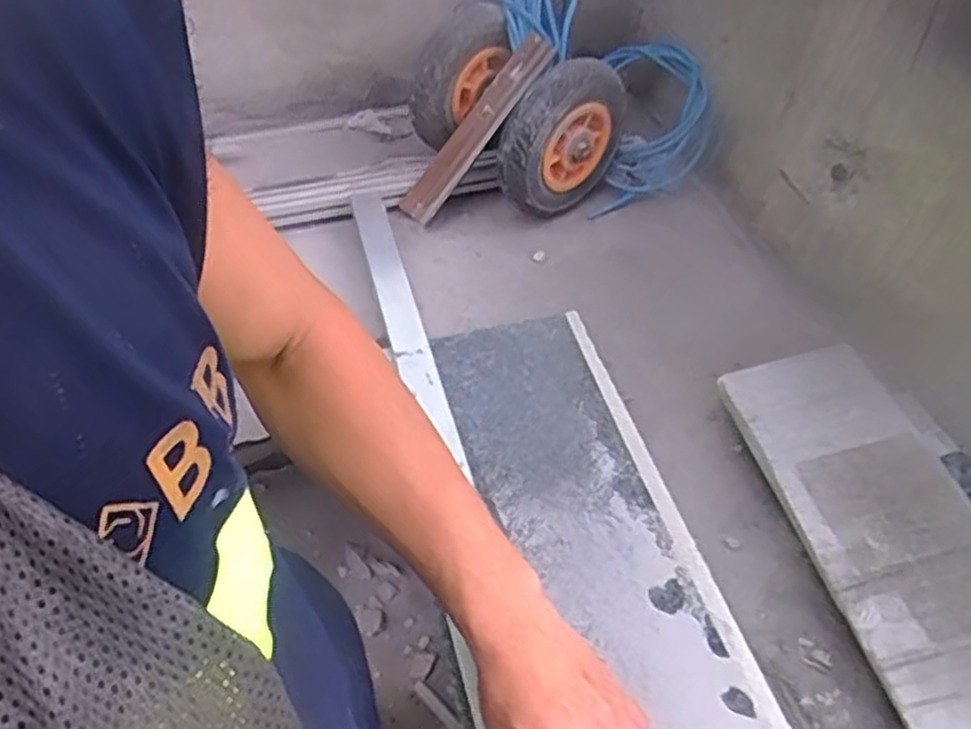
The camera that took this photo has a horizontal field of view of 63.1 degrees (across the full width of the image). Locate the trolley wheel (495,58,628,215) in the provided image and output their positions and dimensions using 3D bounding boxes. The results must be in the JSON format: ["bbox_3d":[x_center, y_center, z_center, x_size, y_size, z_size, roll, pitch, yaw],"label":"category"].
[{"bbox_3d":[0.104,-0.272,0.952,0.206,0.181,0.059,-29,55,-24],"label":"trolley wheel"}]

